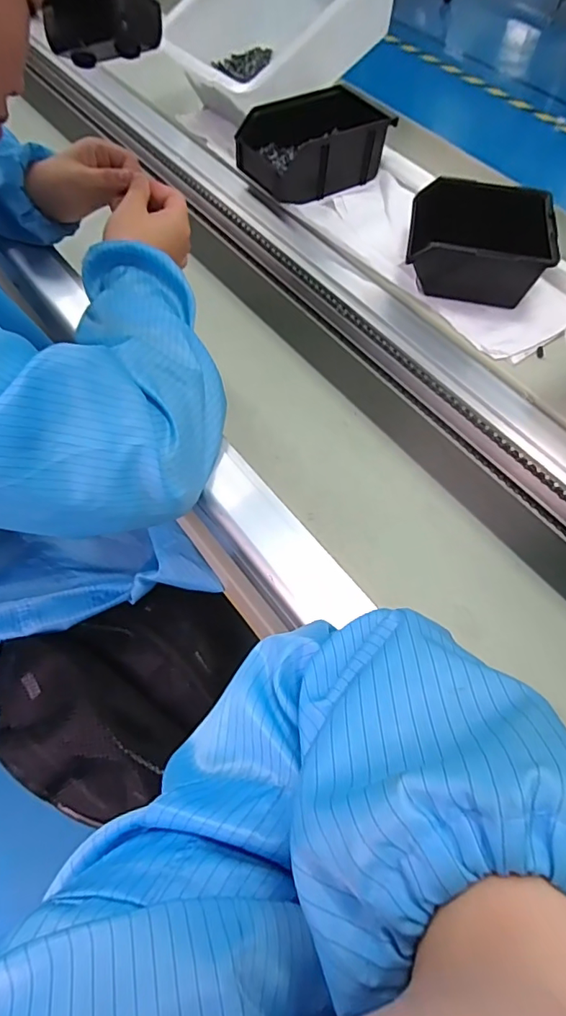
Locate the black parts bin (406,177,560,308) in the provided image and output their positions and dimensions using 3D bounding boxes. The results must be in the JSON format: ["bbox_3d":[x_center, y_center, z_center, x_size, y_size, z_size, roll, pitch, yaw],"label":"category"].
[{"bbox_3d":[0.194,-0.269,0.516,0.129,0.063,0.125,13,60,4],"label":"black parts bin"}]

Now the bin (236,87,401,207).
[{"bbox_3d":[0.035,-0.426,0.599,0.167,0.065,0.111,-36,68,-21],"label":"bin"}]

